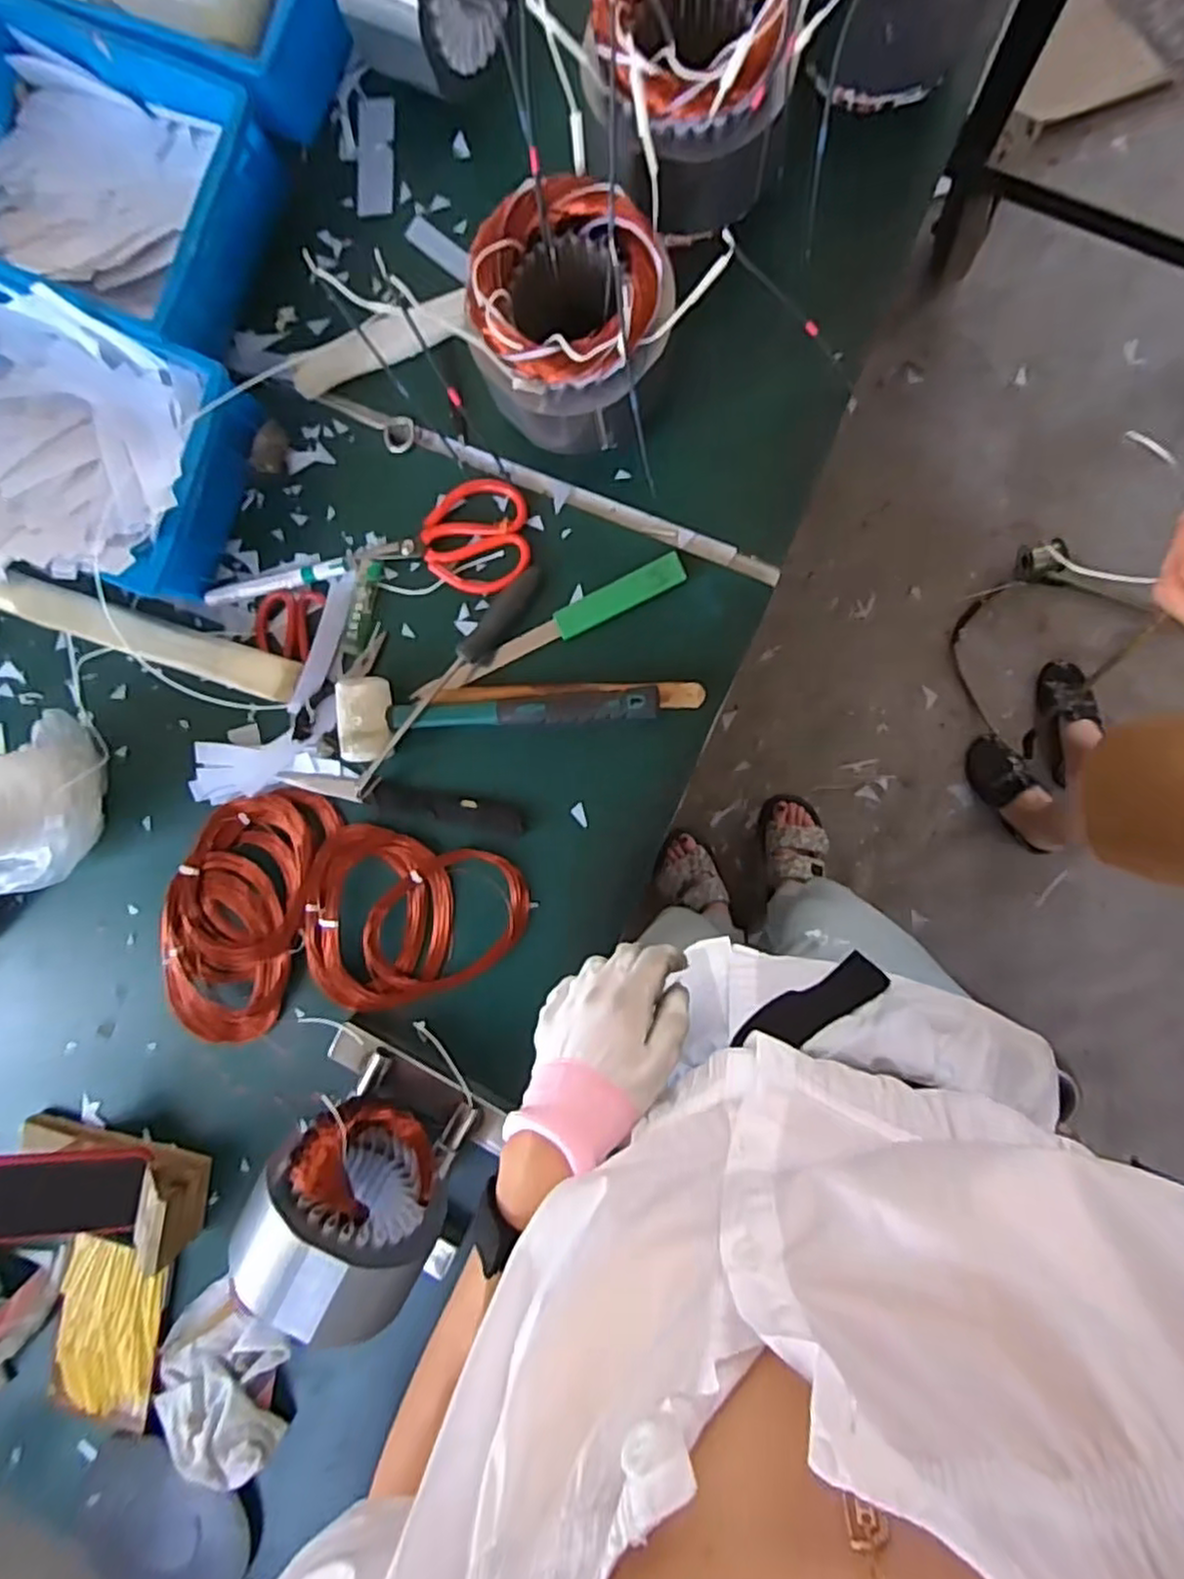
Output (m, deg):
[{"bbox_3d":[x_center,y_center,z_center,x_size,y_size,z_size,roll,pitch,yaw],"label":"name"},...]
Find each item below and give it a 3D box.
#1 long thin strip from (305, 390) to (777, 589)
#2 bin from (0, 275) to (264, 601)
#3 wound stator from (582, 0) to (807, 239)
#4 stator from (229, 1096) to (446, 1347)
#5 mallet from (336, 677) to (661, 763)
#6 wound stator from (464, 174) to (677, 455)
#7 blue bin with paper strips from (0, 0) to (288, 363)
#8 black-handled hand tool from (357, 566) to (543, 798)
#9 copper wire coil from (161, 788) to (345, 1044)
[{"bbox_3d":[-0.040,-0.270,0.630,0.434,0.008,0.017,23,96,4],"label":"long thin strip"},{"bbox_3d":[-0.466,-0.303,0.629,0.292,0.099,0.221,25,97,4],"label":"bin"},{"bbox_3d":[0.070,-0.505,0.505,0.131,0.119,0.128,1,94,9],"label":"wound stator"},{"bbox_3d":[-0.194,0.335,0.568,0.143,0.135,0.121,28,98,7],"label":"stator"},{"bbox_3d":[-0.083,-0.067,0.628,0.281,0.039,0.070,-2,94,6],"label":"mallet"},{"bbox_3d":[-0.007,-0.351,0.546,0.136,0.141,0.144,7,95,6],"label":"wound stator"},{"bbox_3d":[-0.420,-0.511,0.612,0.279,0.088,0.205,27,97,4],"label":"blue bin with paper strips"},{"bbox_3d":[-0.130,-0.097,0.637,0.026,0.034,0.252,40,97,2],"label":"black-handled hand tool"},{"bbox_3d":[-0.337,0.121,0.677,0.123,0.032,0.261,22,96,4],"label":"copper wire coil"}]

